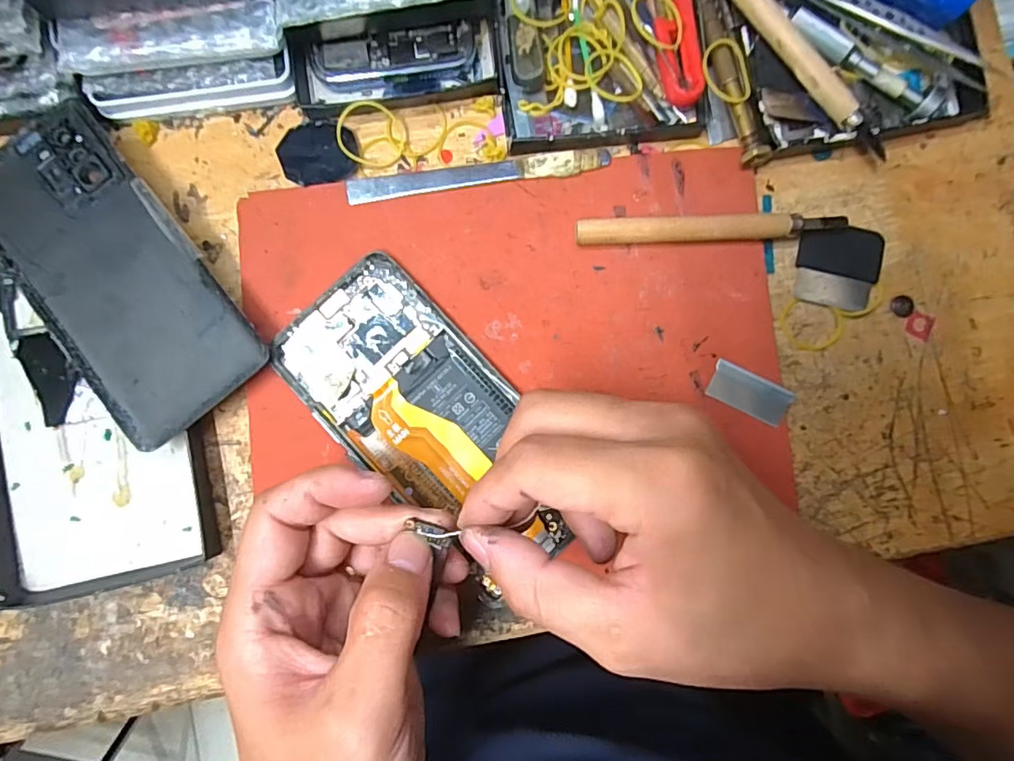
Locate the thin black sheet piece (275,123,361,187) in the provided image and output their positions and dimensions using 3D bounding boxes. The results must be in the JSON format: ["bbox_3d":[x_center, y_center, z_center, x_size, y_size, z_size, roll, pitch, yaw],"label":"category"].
[{"bbox_3d":[-0.092,-0.112,0.258,0.036,0.006,0.031,-21,83,-8],"label":"thin black sheet piece"}]

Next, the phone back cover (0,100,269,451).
[{"bbox_3d":[-0.181,-0.049,0.245,0.074,0.012,0.154,-37,87,-2],"label":"phone back cover"}]

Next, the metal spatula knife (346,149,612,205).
[{"bbox_3d":[-0.014,-0.098,0.255,0.125,0.004,0.011,-8,87,0],"label":"metal spatula knife"}]

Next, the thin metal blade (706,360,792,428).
[{"bbox_3d":[0.114,0.006,0.250,0.038,0.004,0.018,27,94,4],"label":"thin metal blade"}]

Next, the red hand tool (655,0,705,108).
[{"bbox_3d":[0.078,-0.165,0.248,0.024,0.013,0.076,-9,87,-1],"label":"red hand tool"}]

